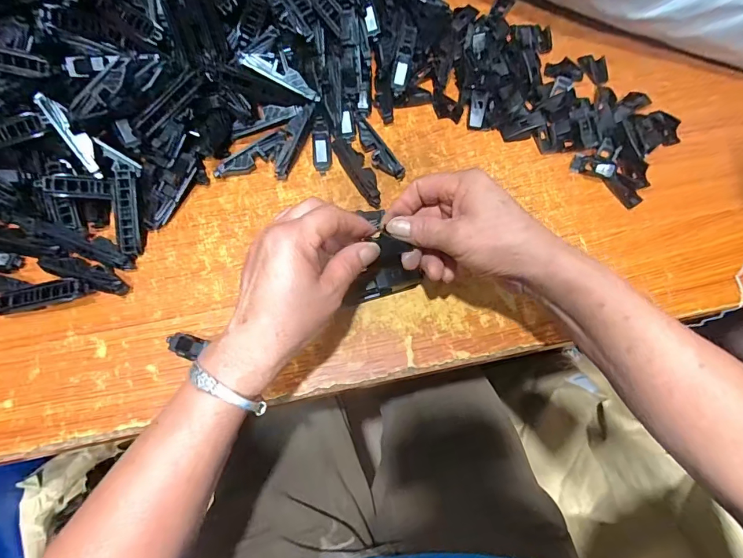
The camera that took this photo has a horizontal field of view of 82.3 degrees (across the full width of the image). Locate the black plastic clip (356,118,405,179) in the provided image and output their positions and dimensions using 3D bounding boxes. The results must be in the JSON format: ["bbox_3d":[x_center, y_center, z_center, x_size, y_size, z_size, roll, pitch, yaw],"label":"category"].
[{"bbox_3d":[0.005,-0.129,0.422,0.017,0.013,0.072,-33,75,-12],"label":"black plastic clip"}]

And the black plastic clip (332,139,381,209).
[{"bbox_3d":[-0.010,-0.106,0.418,0.023,0.017,0.083,-27,73,-10],"label":"black plastic clip"}]

